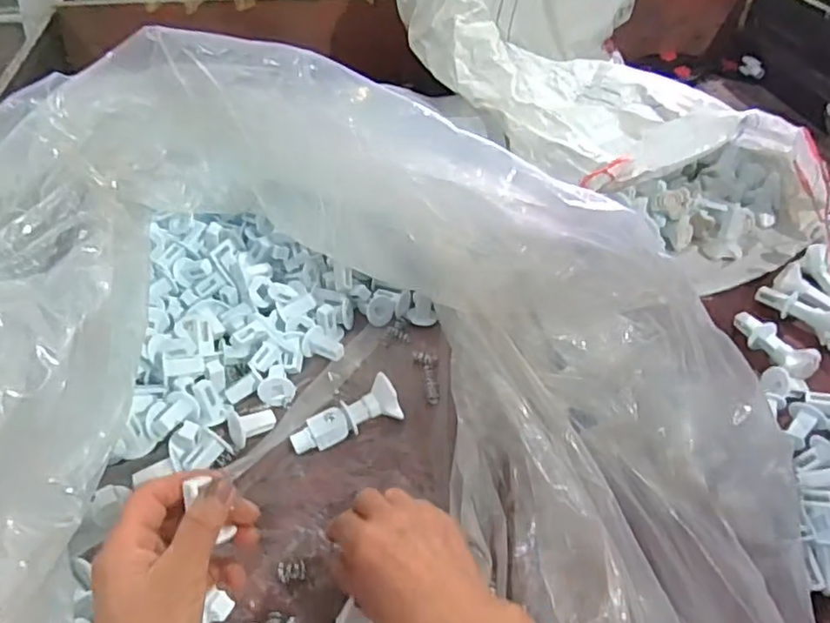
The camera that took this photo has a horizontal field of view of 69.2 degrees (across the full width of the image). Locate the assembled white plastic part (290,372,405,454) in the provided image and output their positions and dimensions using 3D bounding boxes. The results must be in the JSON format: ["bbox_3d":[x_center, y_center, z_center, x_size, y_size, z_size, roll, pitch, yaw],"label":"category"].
[{"bbox_3d":[-0.062,0.091,0.530,0.095,0.034,0.031,-17,47,-17],"label":"assembled white plastic part"}]

